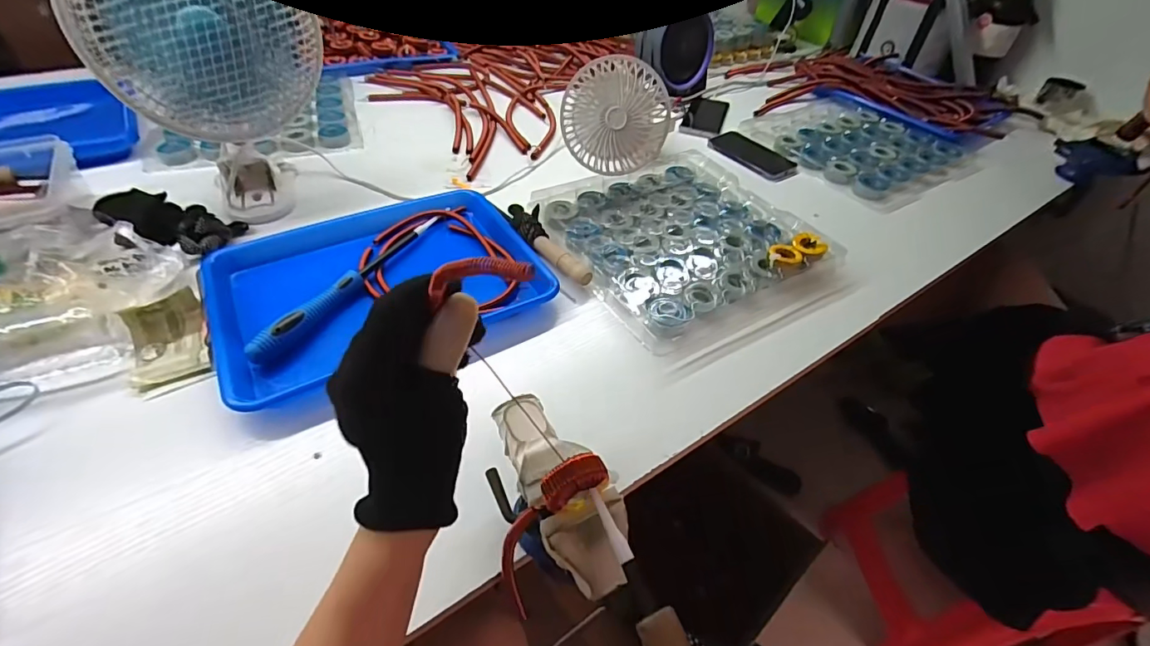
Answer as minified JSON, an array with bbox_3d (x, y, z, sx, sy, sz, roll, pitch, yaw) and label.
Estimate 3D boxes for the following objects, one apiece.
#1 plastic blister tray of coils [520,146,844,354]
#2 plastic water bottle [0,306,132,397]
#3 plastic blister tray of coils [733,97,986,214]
[{"bbox_3d":[0.135,-0.121,0.635,0.290,0.031,0.295,-20,51,-23],"label":"plastic blister tray of coils"},{"bbox_3d":[-0.533,0.029,0.423,0.219,0.053,0.072,-12,49,-17],"label":"plastic water bottle"},{"bbox_3d":[0.505,-0.326,0.885,0.290,0.024,0.315,-23,53,-26],"label":"plastic blister tray of coils"}]

